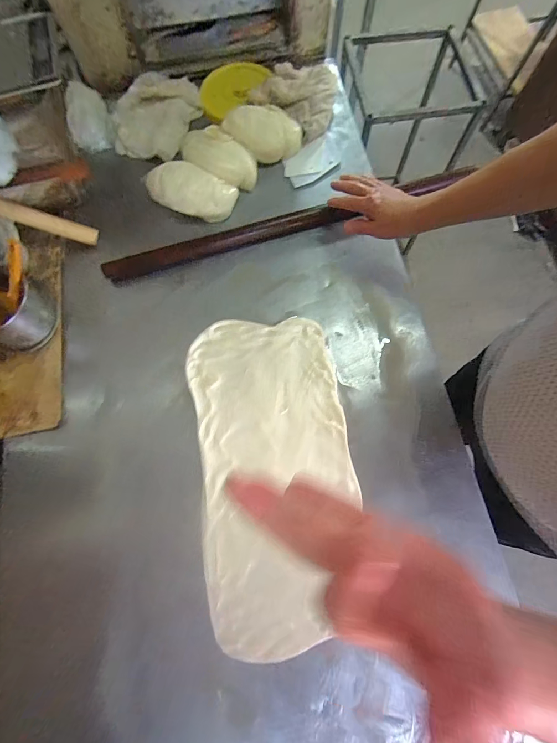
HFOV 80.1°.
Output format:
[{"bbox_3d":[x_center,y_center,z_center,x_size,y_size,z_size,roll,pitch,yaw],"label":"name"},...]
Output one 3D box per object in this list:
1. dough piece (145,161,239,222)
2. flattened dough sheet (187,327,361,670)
[{"bbox_3d":[-0.188,-0.384,0.699,0.184,0.049,0.098,19,75,5],"label":"dough piece"},{"bbox_3d":[-0.006,0.160,0.566,0.259,0.016,0.530,-9,75,-3],"label":"flattened dough sheet"}]

